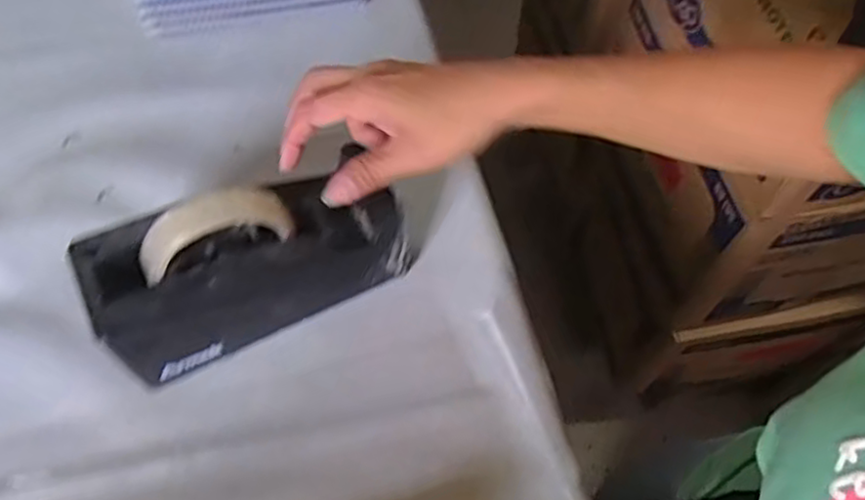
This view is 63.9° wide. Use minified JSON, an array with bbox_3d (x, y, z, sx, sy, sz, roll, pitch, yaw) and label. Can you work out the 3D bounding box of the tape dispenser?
[{"bbox_3d":[-0.117,0.003,0.453,0.193,0.102,0.072,-23,64,-14],"label":"tape dispenser"}]

